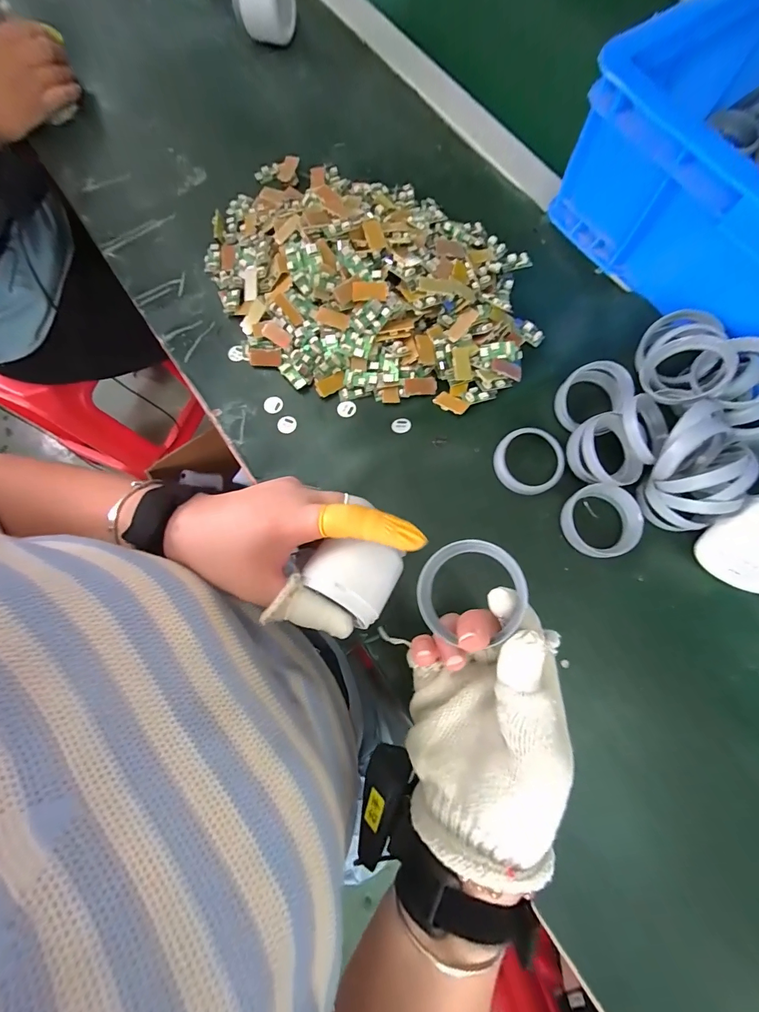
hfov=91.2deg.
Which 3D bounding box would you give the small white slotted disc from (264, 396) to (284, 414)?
[{"bbox_3d":[-0.100,-0.095,0.350,0.018,0.004,0.016,-30,78,-5],"label":"small white slotted disc"}]

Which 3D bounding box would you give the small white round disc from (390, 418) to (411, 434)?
[{"bbox_3d":[0.020,-0.073,0.339,0.018,0.004,0.014,-12,79,4],"label":"small white round disc"}]

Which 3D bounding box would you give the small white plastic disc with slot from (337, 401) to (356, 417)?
[{"bbox_3d":[-0.031,-0.091,0.349,0.017,0.004,0.014,-13,77,-1],"label":"small white plastic disc with slot"}]

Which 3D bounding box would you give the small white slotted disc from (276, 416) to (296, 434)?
[{"bbox_3d":[-0.087,-0.076,0.346,0.017,0.004,0.017,-32,78,-5],"label":"small white slotted disc"}]

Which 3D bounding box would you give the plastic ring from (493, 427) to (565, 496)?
[{"bbox_3d":[0.132,-0.041,0.328,0.060,0.008,0.059,0,77,2],"label":"plastic ring"}]

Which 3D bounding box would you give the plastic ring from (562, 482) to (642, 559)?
[{"bbox_3d":[0.186,0.013,0.313,0.056,0.023,0.059,0,77,2],"label":"plastic ring"}]

